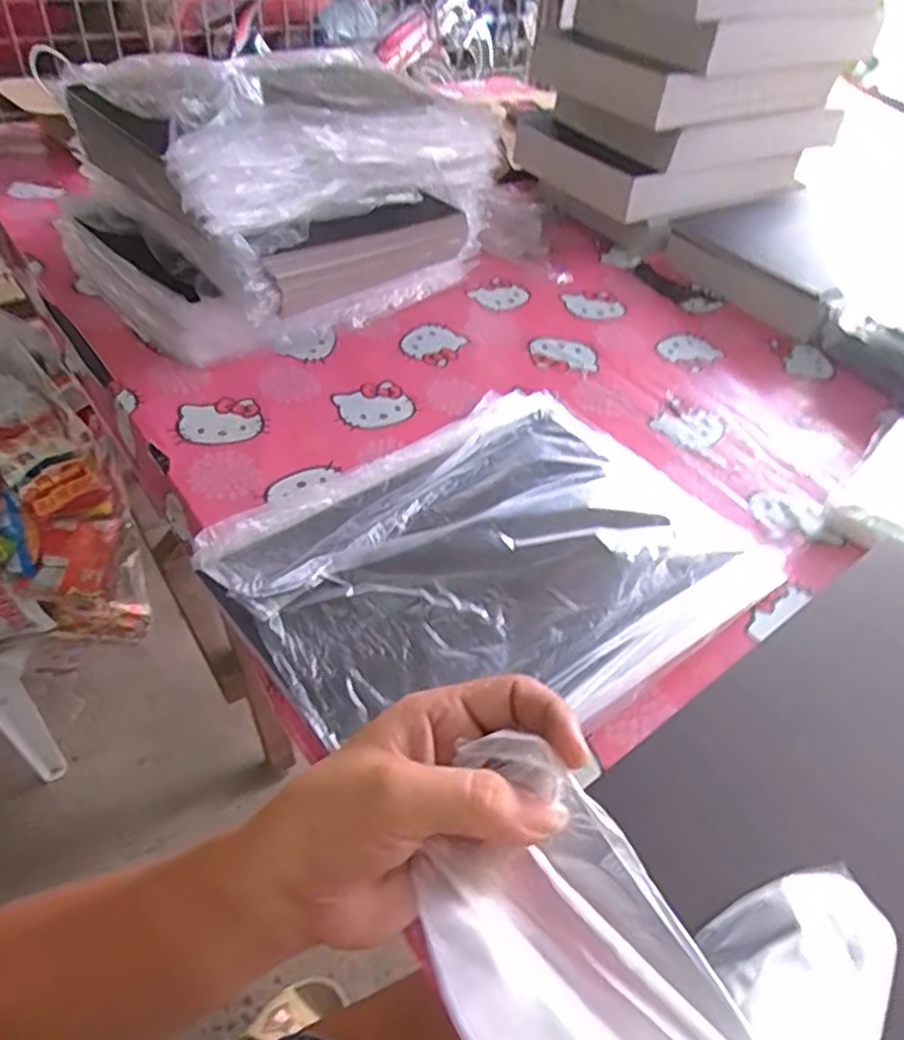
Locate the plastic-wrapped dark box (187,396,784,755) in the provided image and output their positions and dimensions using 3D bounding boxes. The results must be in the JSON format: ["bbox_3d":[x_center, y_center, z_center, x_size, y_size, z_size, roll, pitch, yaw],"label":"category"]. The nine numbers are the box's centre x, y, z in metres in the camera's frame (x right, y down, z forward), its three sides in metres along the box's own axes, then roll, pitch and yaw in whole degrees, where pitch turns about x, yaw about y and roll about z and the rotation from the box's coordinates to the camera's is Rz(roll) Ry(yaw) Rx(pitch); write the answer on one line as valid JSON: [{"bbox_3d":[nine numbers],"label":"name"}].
[{"bbox_3d":[0.043,0.030,0.581,0.312,0.041,0.392,37,52,27],"label":"plastic-wrapped dark box"}]

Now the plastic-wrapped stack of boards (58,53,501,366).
[{"bbox_3d":[-0.203,-0.383,0.836,0.412,0.233,0.372,-29,54,-30],"label":"plastic-wrapped stack of boards"}]

